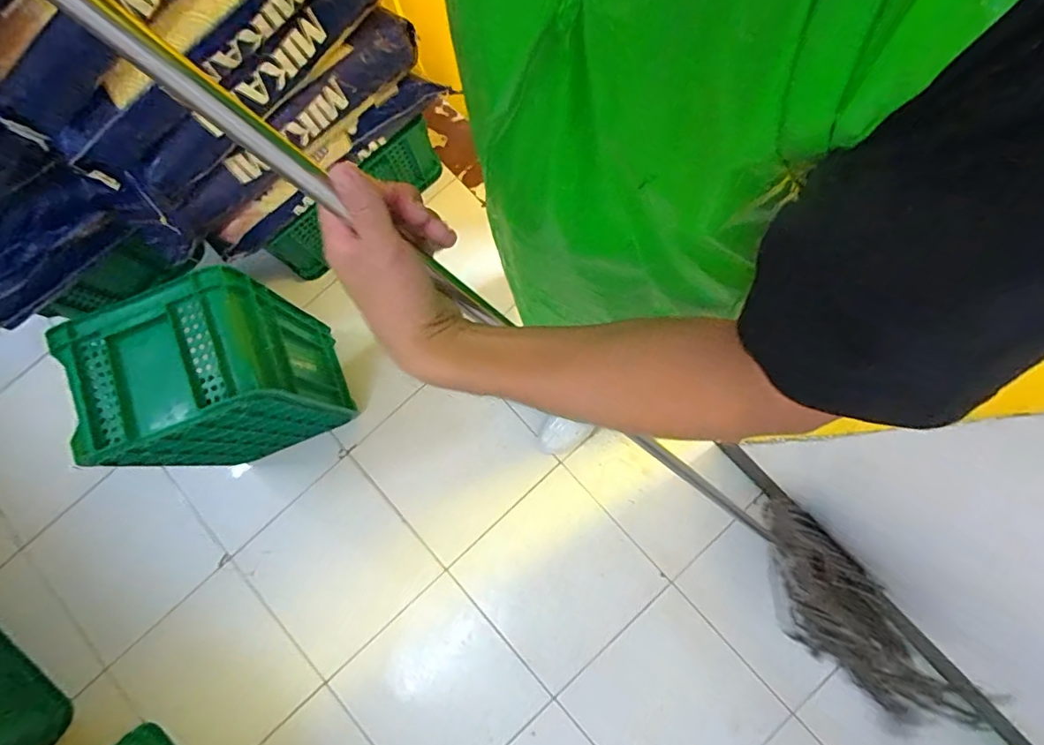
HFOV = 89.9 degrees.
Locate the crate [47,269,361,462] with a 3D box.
[{"bbox_3d":[-0.636,0.018,1.138,0.351,0.449,0.268,-24,80,-2],"label":"crate"}]

